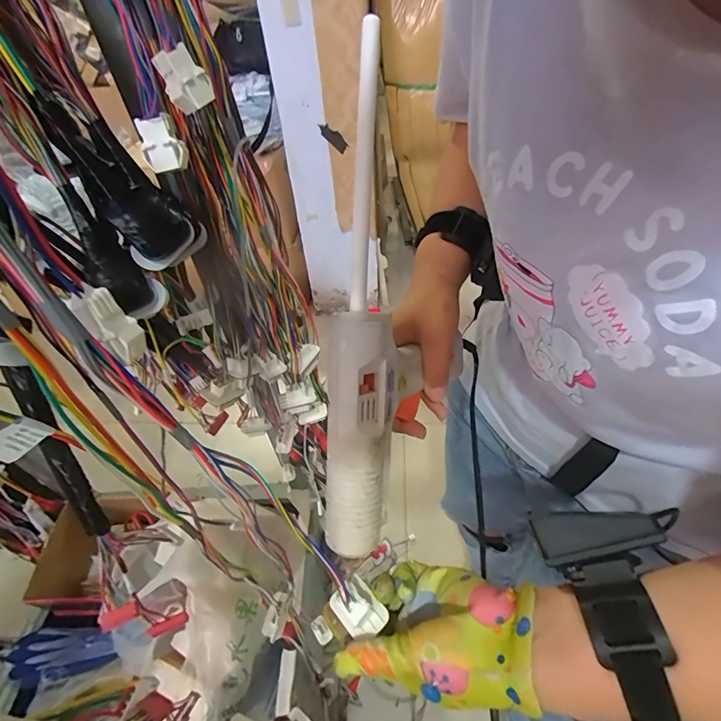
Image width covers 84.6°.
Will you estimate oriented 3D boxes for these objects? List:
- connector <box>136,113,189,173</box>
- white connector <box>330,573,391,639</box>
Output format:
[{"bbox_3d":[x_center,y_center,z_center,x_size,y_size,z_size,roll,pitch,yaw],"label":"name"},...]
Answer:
[{"bbox_3d":[-0.127,-0.138,0.253,0.026,0.032,0.013,-16,22,-6],"label":"connector"},{"bbox_3d":[-0.002,0.175,0.282,0.029,0.018,0.036,-32,52,-24],"label":"white connector"}]

